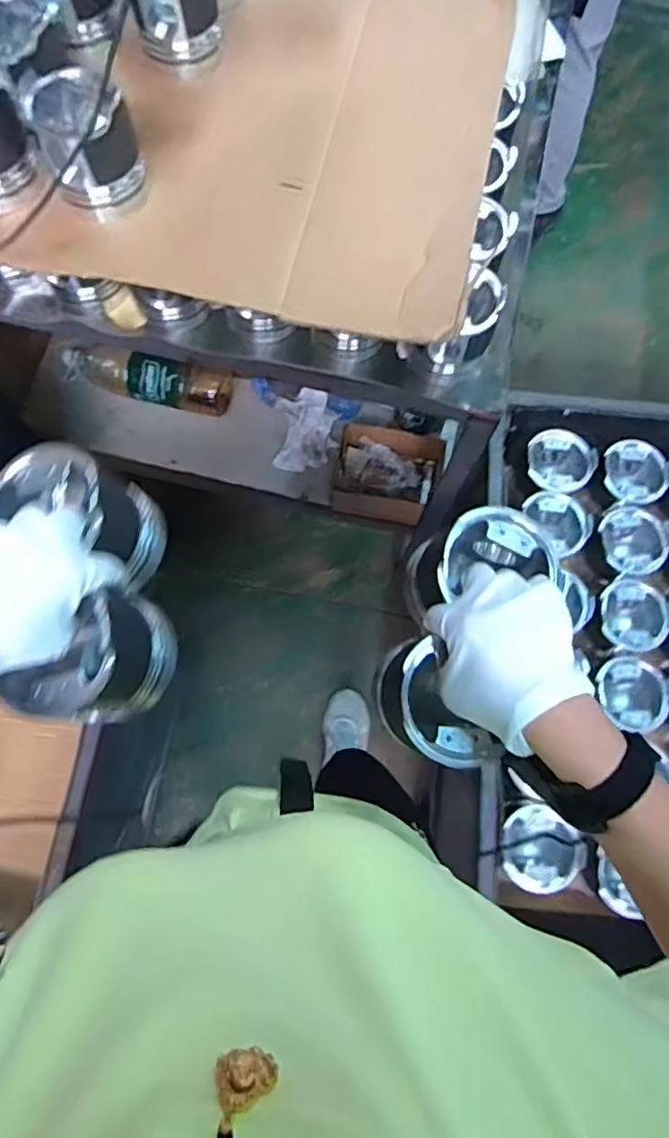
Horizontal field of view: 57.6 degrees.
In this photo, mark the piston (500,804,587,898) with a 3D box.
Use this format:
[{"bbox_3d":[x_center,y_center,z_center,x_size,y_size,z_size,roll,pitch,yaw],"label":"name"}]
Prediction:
[{"bbox_3d":[0.255,0.352,0.757,0.095,0.063,0.094,36,77,8],"label":"piston"}]

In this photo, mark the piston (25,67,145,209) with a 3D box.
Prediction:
[{"bbox_3d":[-0.256,-0.452,0.638,0.094,0.093,0.101,0,75,-1],"label":"piston"}]

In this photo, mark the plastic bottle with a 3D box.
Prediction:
[{"bbox_3d":[-0.372,-0.379,1.194,0.334,0.094,0.106,9,75,1],"label":"plastic bottle"}]

